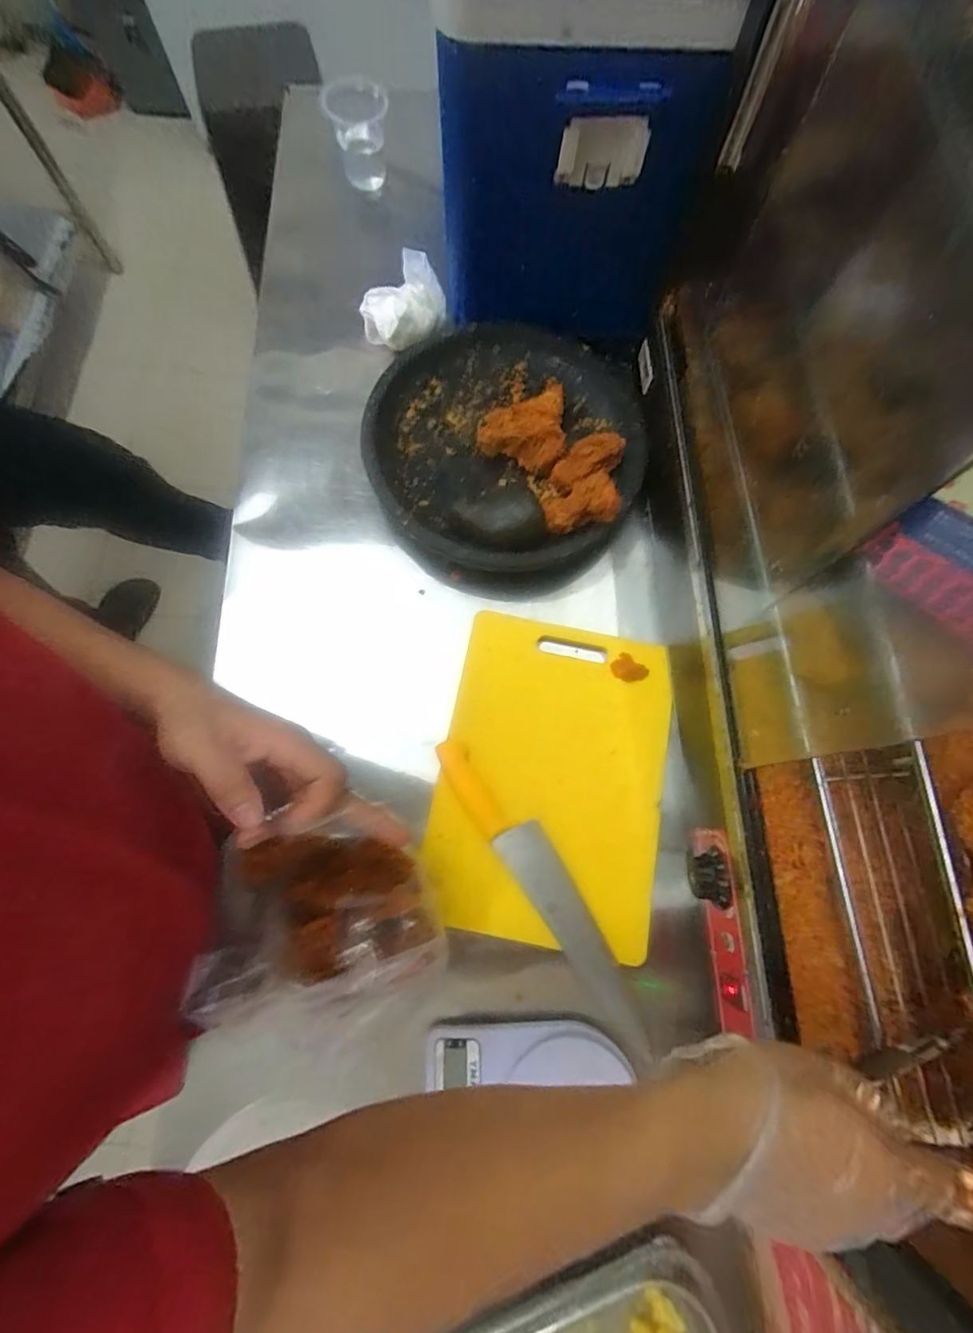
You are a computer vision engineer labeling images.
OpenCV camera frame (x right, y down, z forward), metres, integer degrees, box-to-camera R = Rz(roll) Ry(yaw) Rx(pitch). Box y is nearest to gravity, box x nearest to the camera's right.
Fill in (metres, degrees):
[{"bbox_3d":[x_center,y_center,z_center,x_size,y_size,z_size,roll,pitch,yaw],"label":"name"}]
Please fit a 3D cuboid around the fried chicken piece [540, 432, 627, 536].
[{"bbox_3d":[0.115,-0.222,0.636,0.086,0.064,0.139,11,75,1],"label":"fried chicken piece"}]

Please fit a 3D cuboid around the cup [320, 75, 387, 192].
[{"bbox_3d":[-0.189,-0.790,0.790,0.088,0.117,0.098,-13,76,-5],"label":"cup"}]

